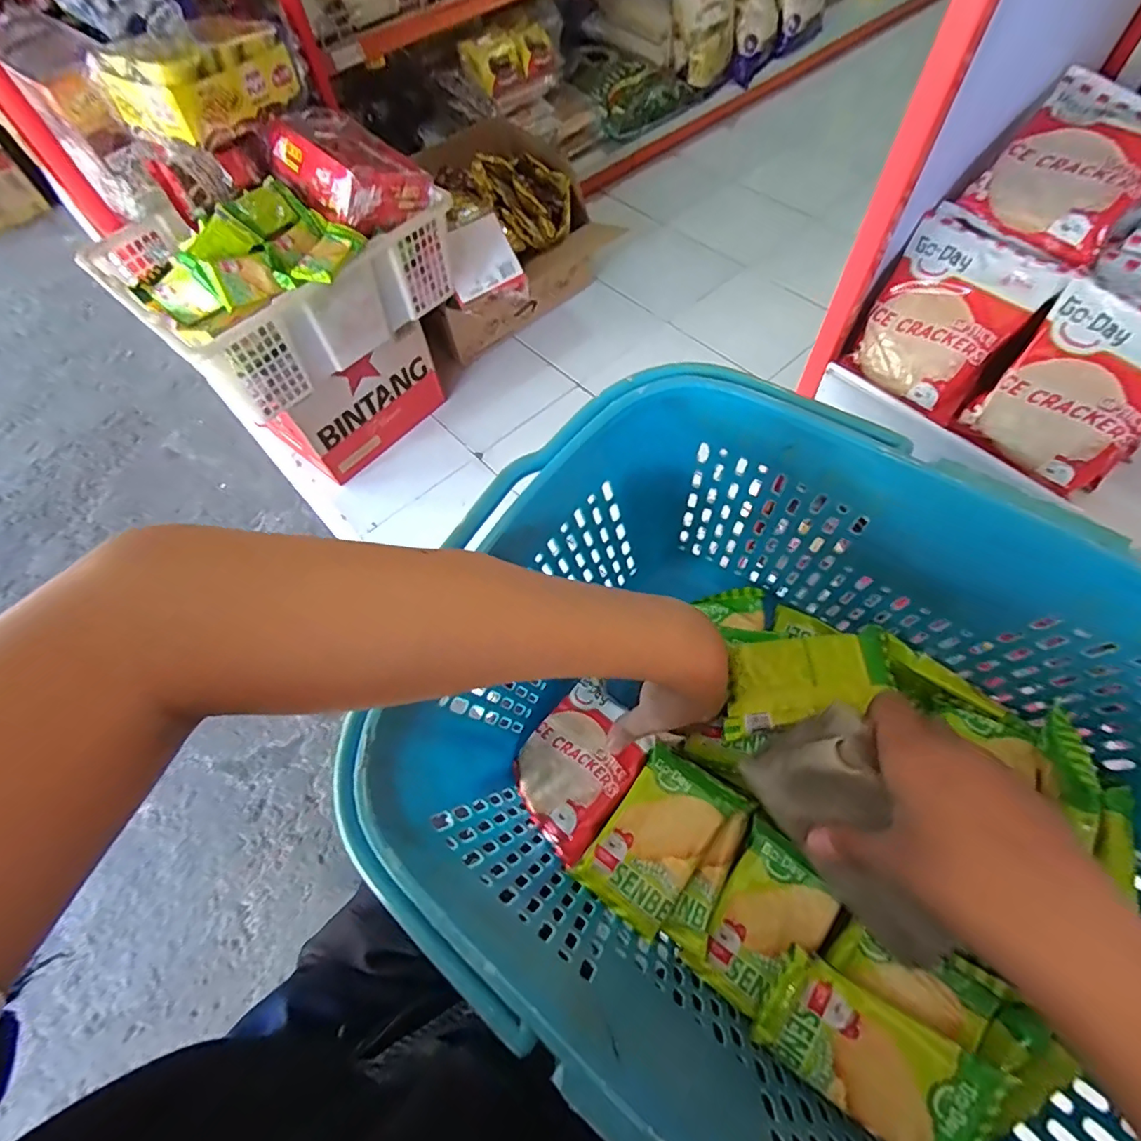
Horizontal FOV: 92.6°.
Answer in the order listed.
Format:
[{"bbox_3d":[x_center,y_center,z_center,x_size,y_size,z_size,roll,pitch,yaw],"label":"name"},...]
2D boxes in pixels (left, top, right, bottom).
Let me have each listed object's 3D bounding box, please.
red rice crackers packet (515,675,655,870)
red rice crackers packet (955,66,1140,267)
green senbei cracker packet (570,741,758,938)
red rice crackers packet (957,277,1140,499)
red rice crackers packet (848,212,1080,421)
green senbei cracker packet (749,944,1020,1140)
[{"bbox_3d":[0.008,0.130,0.368,0.077,0.020,0.097,30,77,39],"label":"red rice crackers packet"},{"bbox_3d":[0.309,-0.244,0.330,0.115,0.025,0.092,-46,69,4],"label":"red rice crackers packet"},{"bbox_3d":[0.054,0.159,0.324,0.061,0.020,0.094,32,68,19],"label":"green senbei cracker packet"},{"bbox_3d":[0.312,-0.107,0.330,0.035,0.098,0.088,-26,60,-41],"label":"red rice crackers packet"},{"bbox_3d":[0.244,-0.165,0.362,0.020,0.097,0.089,-15,53,-45],"label":"red rice crackers packet"},{"bbox_3d":[0.146,0.235,0.264,0.095,0.020,0.061,31,93,24],"label":"green senbei cracker packet"}]

